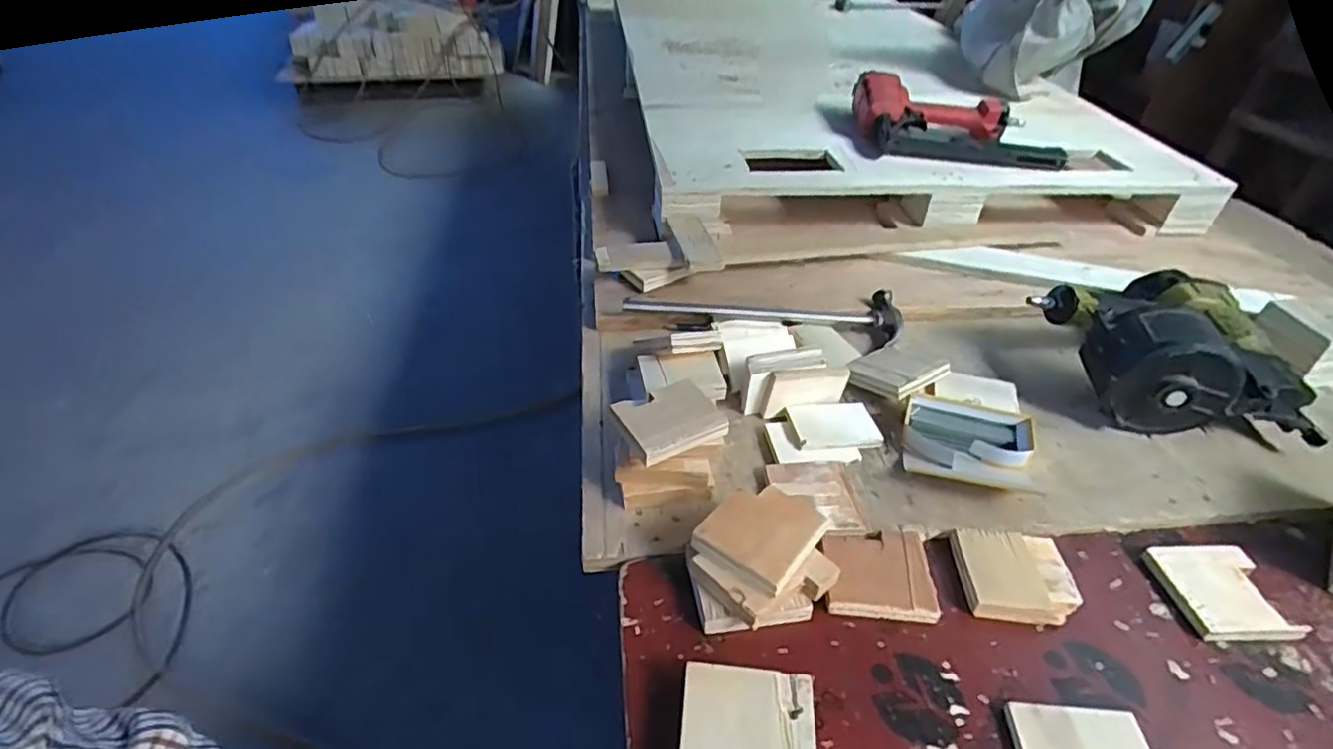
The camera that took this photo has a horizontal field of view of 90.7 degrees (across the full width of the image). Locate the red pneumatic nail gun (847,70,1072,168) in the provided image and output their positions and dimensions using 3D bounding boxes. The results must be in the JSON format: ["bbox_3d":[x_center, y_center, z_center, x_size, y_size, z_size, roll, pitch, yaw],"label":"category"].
[{"bbox_3d":[0.490,-0.439,1.131,0.294,0.086,0.288,0,40,-4],"label":"red pneumatic nail gun"}]

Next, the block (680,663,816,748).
[{"bbox_3d":[0.056,0.256,0.459,0.090,0.033,0.090,4,38,5],"label":"block"}]

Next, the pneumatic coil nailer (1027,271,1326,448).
[{"bbox_3d":[0.571,-0.042,0.776,0.232,0.136,0.235,2,40,-1],"label":"pneumatic coil nailer"}]

